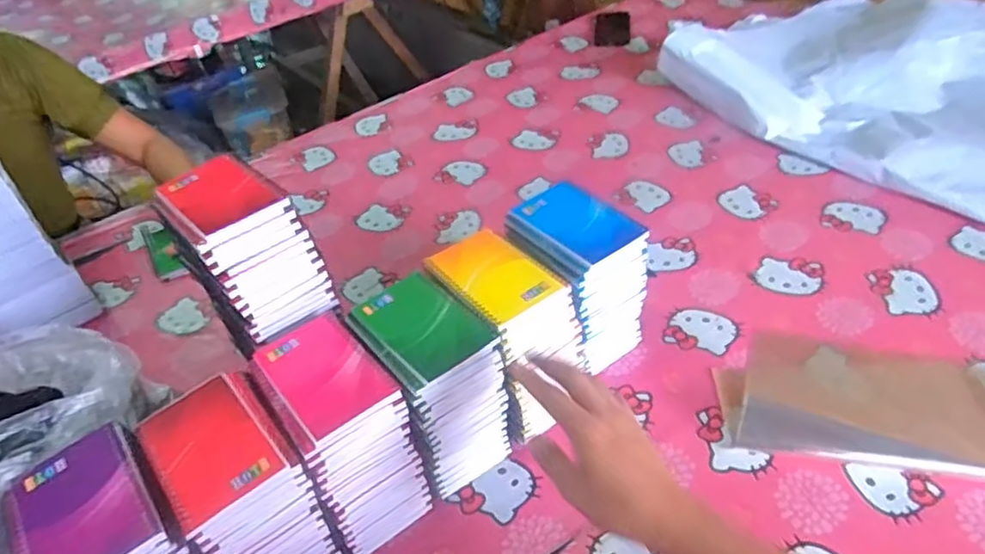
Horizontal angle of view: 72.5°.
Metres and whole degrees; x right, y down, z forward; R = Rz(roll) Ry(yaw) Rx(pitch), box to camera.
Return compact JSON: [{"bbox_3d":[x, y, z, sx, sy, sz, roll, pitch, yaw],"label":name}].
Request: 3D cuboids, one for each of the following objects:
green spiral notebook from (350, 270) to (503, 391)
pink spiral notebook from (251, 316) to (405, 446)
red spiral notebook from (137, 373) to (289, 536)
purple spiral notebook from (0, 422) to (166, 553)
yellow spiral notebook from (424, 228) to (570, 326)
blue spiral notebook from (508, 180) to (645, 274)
[{"bbox_3d":[-0.068,0.043,0.621,0.091,0.010,0.130,-30,45,-24],"label":"green spiral notebook"},{"bbox_3d":[-0.148,0.082,0.591,0.083,0.008,0.136,-30,45,-24],"label":"pink spiral notebook"},{"bbox_3d":[-0.229,0.133,0.538,0.081,0.010,0.130,-31,46,-25],"label":"red spiral notebook"},{"bbox_3d":[-0.308,0.173,0.499,0.094,0.011,0.126,-31,46,-25],"label":"purple spiral notebook"},{"bbox_3d":[-0.002,-0.005,0.670,0.087,0.011,0.133,-28,45,-23],"label":"yellow spiral notebook"},{"bbox_3d":[0.084,-0.058,0.709,0.092,0.014,0.130,-27,44,-21],"label":"blue spiral notebook"}]

